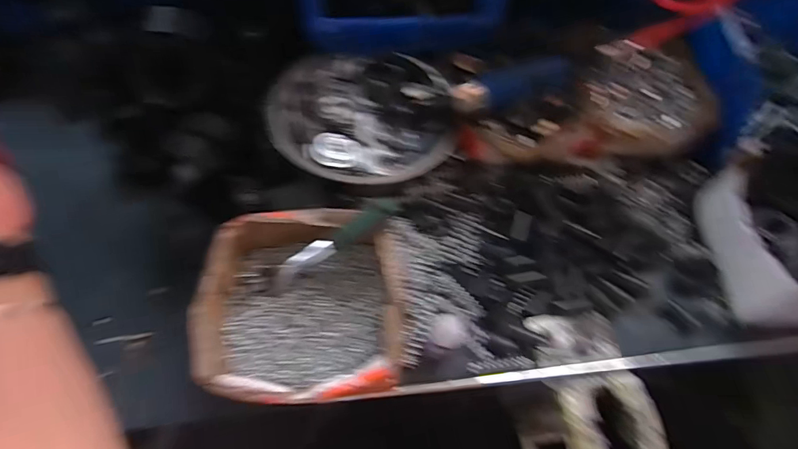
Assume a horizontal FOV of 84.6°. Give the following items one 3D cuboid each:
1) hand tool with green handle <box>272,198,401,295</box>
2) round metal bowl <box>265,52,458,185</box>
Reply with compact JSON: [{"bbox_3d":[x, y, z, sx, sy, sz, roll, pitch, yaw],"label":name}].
[{"bbox_3d":[-0.060,0.018,0.385,0.138,0.022,0.019,-34,65,9],"label":"hand tool with green handle"},{"bbox_3d":[-0.037,-0.111,0.460,0.181,0.045,0.166,-1,61,-4],"label":"round metal bowl"}]

